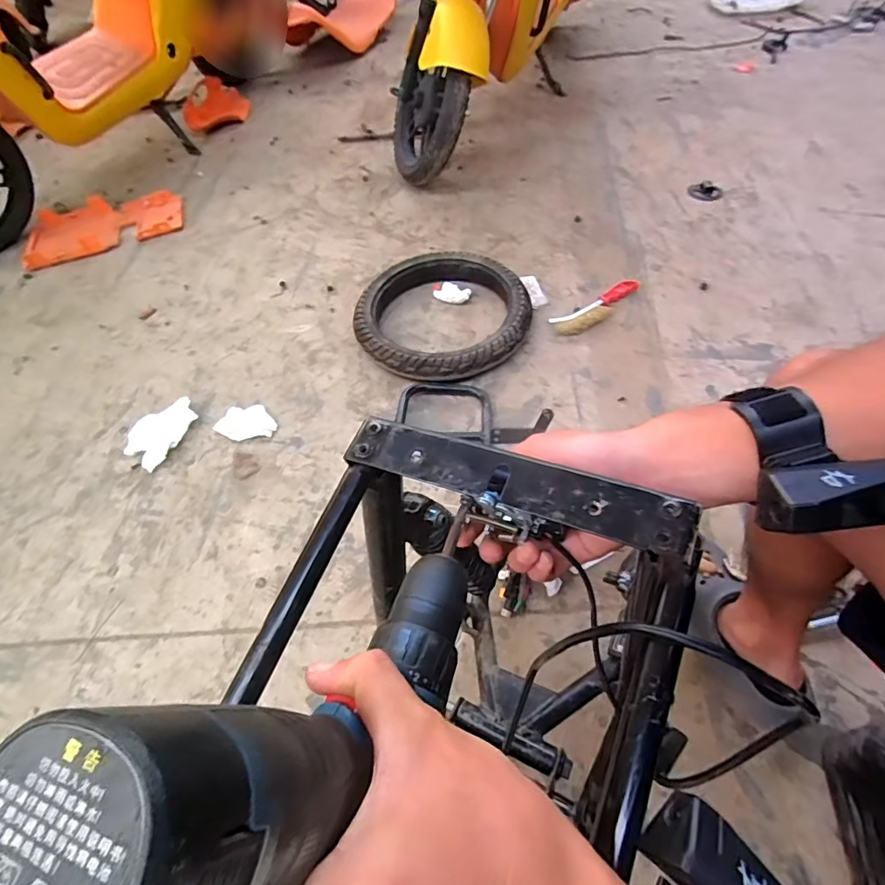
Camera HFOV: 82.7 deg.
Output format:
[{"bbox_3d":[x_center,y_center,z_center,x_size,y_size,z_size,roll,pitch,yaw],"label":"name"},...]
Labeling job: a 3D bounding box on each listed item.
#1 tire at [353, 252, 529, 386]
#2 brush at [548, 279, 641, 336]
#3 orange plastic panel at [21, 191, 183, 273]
[{"bbox_3d":[0.003,-0.266,1.052,0.349,0.074,0.349,-2,56,3],"label":"tire"},{"bbox_3d":[0.332,-0.283,1.061,0.228,0.019,0.062,-30,59,-16],"label":"brush"},{"bbox_3d":[-0.933,-0.611,1.395,0.398,0.034,0.241,-22,57,-11],"label":"orange plastic panel"}]

